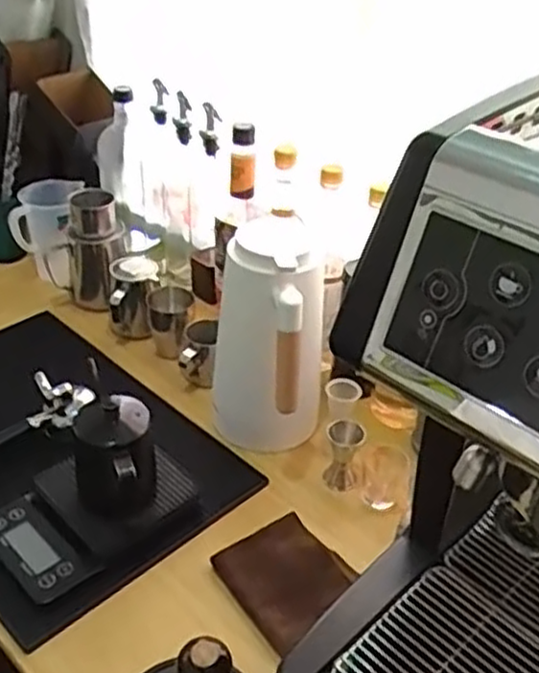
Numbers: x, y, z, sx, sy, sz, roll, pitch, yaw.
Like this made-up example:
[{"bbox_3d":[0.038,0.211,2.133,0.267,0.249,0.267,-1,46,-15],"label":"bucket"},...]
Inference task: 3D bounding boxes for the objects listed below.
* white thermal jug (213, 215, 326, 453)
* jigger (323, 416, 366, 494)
[{"bbox_3d":[0.003,0.019,0.800,0.116,0.245,0.135,0,36,-6],"label":"white thermal jug"},{"bbox_3d":[0.081,0.129,0.805,0.038,0.081,0.030,8,36,7],"label":"jigger"}]

